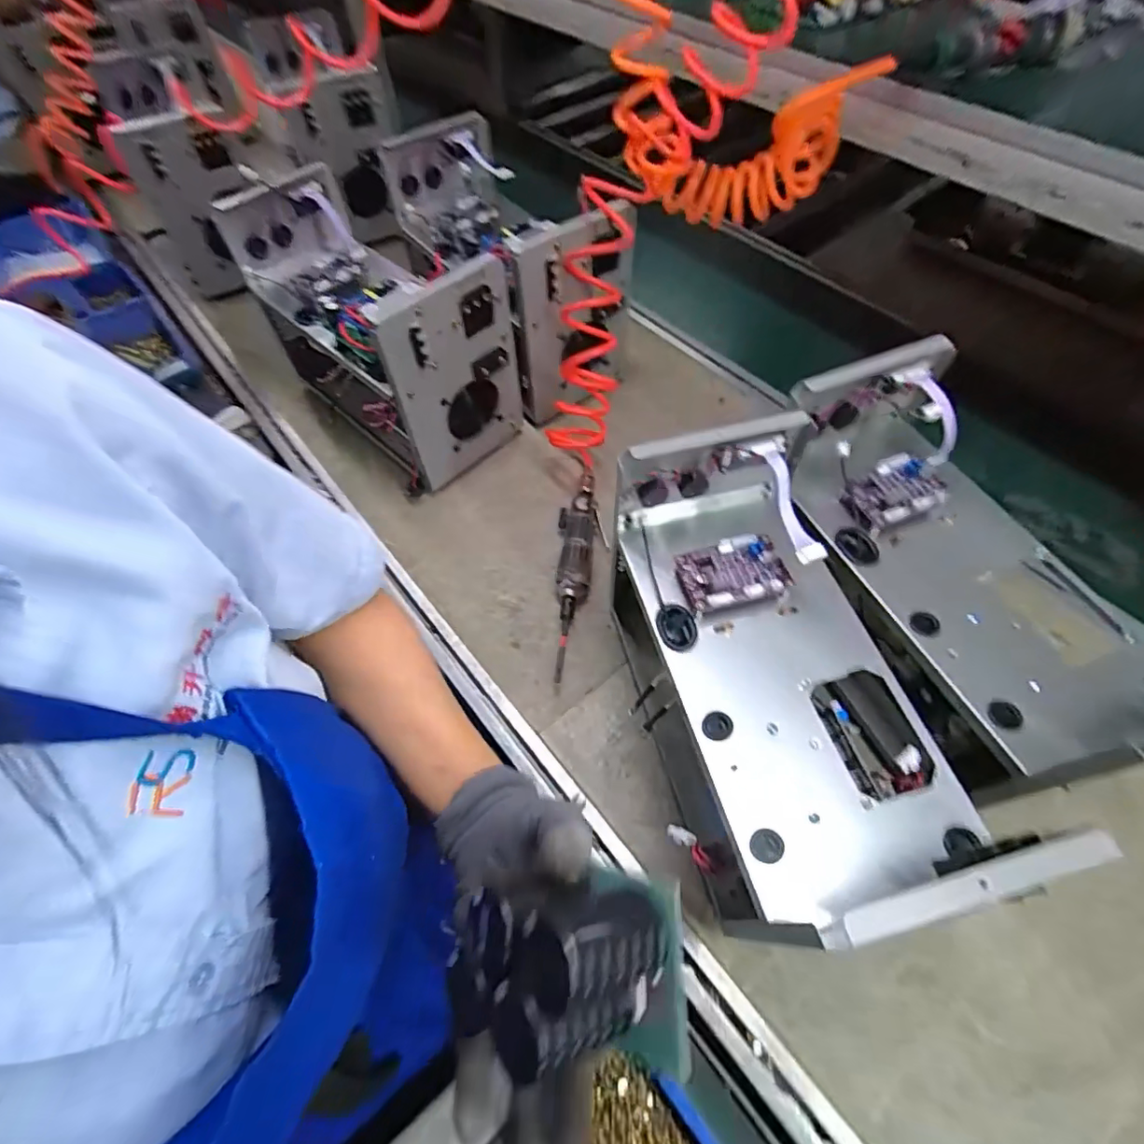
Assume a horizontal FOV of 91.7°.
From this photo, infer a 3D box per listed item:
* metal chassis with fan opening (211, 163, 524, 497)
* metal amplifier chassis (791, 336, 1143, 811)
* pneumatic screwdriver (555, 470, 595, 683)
[{"bbox_3d":[-0.271,-0.341,0.792,0.201,0.272,0.382,-38,64,-19],"label":"metal chassis with fan opening"},{"bbox_3d":[0.350,-0.010,0.525,0.207,0.134,0.381,-16,71,-11],"label":"metal amplifier chassis"},{"bbox_3d":[0.004,-0.009,0.722,0.051,0.044,0.315,3,57,2],"label":"pneumatic screwdriver"}]

